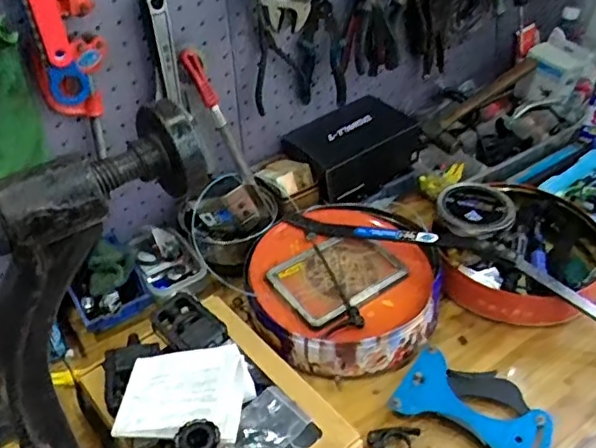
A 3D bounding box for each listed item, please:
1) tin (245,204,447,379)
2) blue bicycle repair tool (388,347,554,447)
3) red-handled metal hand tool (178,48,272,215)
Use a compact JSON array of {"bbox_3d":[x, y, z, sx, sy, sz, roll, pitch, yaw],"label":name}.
[{"bbox_3d":[0.070,0.090,0.886,0.274,0.092,0.270,-1,40,1],"label":"tin"},{"bbox_3d":[0.233,0.240,0.760,0.193,0.027,0.126,24,46,28],"label":"blue bicycle repair tool"},{"bbox_3d":[-0.107,-0.132,0.892,0.029,0.285,0.026,-6,34,31],"label":"red-handled metal hand tool"}]

